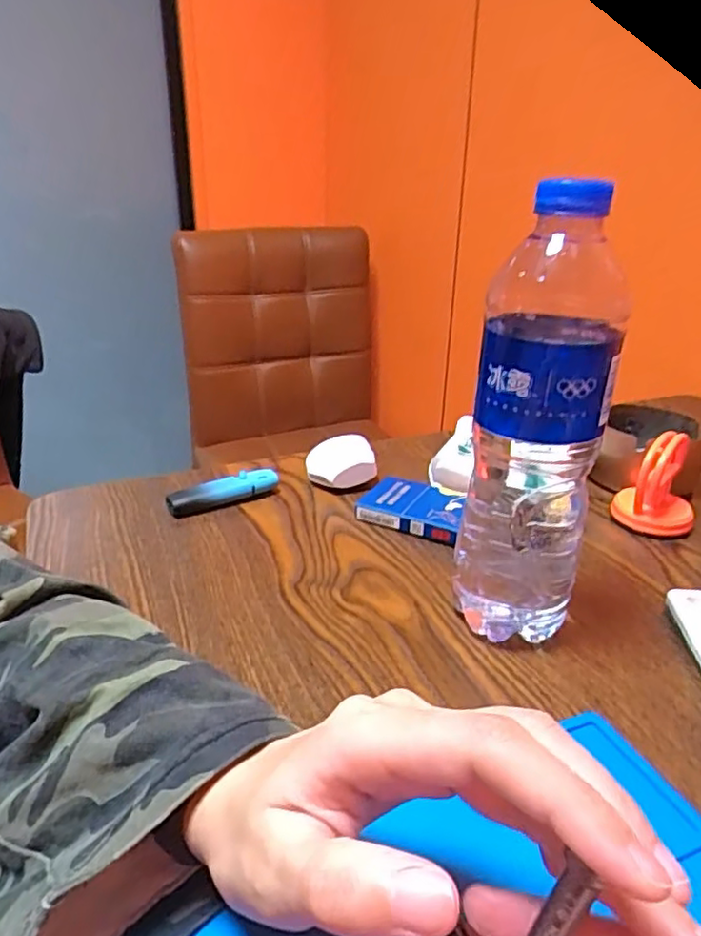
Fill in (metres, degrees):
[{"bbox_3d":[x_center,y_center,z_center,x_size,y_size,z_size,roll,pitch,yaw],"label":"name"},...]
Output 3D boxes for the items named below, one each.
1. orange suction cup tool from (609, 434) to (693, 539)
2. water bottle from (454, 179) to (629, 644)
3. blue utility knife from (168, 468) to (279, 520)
[{"bbox_3d":[0.219,0.009,0.461,0.052,0.067,0.045,13,29,23],"label":"orange suction cup tool"},{"bbox_3d":[0.093,-0.016,0.327,0.063,0.224,0.063,8,27,15],"label":"water bottle"},{"bbox_3d":[-0.093,0.018,0.487,0.085,0.018,0.017,-14,30,-27],"label":"blue utility knife"}]

